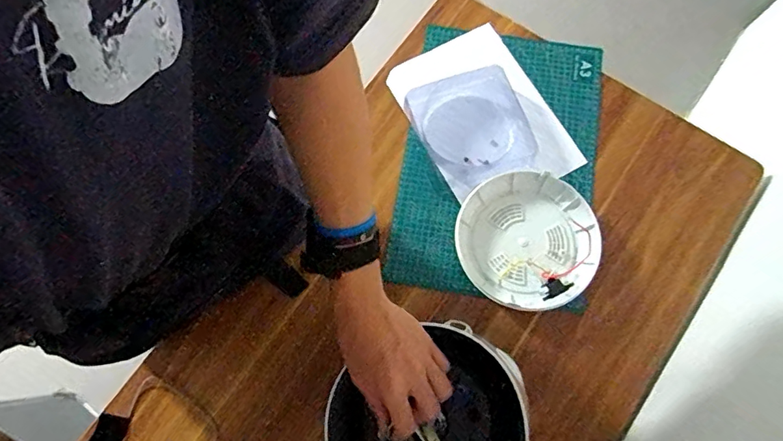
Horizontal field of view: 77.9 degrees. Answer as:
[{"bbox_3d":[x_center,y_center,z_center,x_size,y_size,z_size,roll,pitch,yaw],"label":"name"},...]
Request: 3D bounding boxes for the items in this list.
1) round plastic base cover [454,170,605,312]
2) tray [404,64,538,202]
[{"bbox_3d":[0.201,0.027,0.730,0.200,0.034,0.206,-1,74,2],"label":"round plastic base cover"},{"bbox_3d":[0.132,-0.148,0.779,0.166,0.033,0.183,-22,75,-4],"label":"tray"}]

